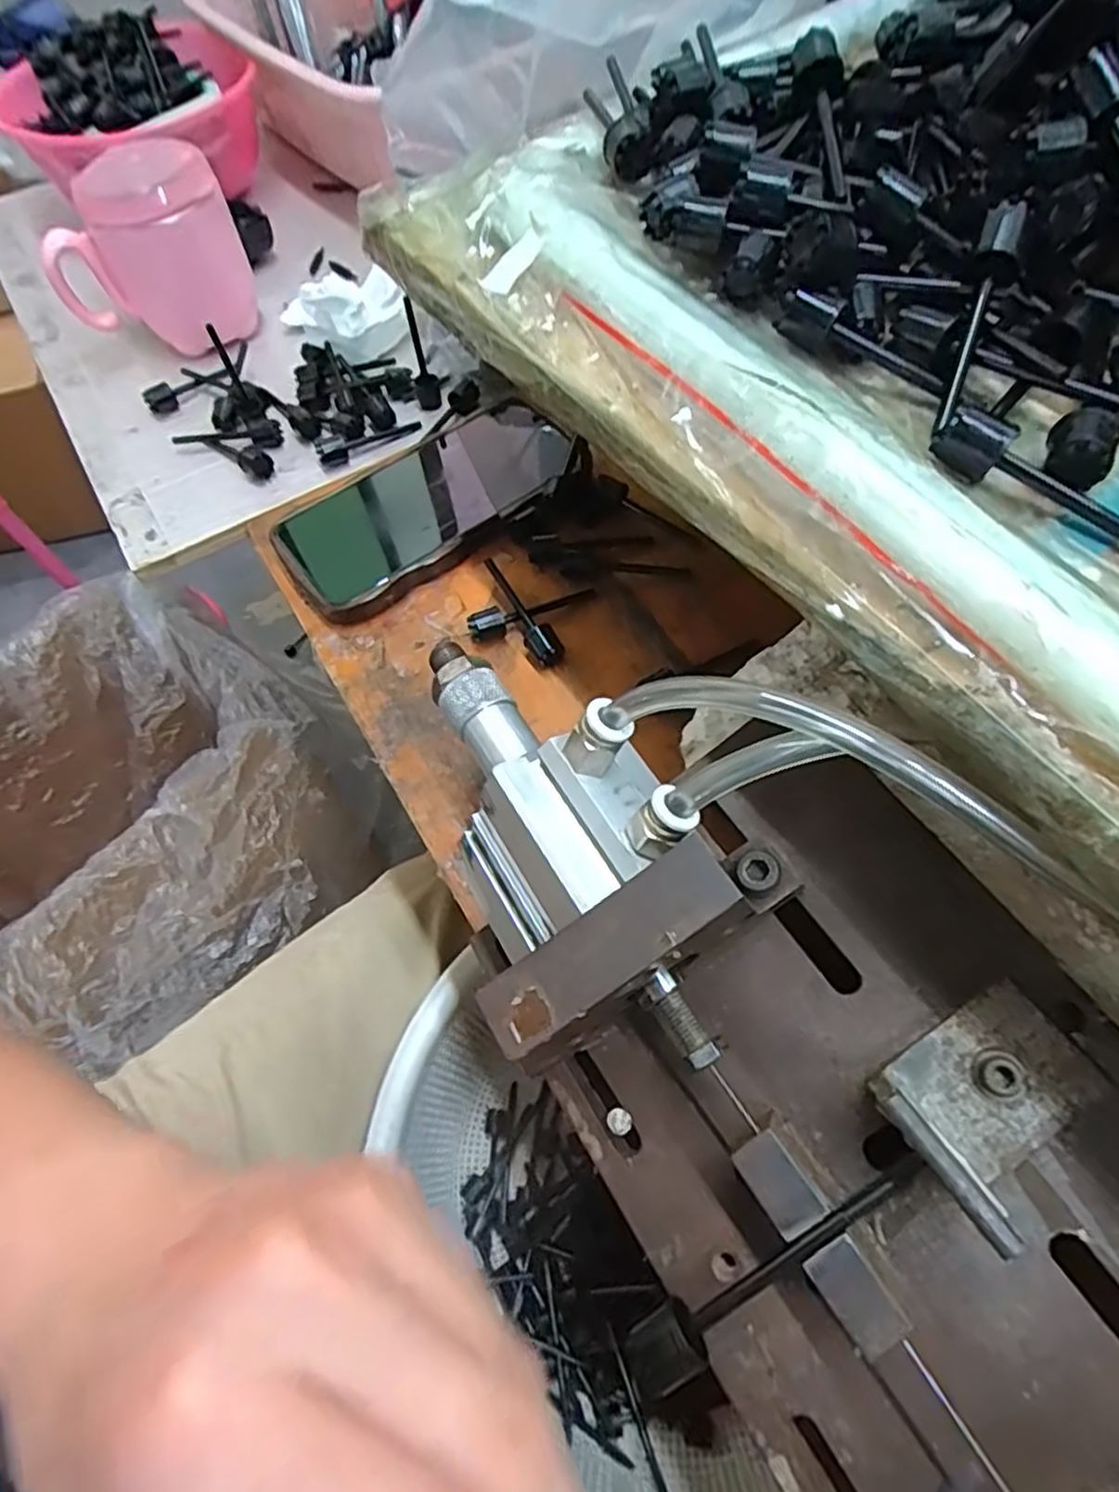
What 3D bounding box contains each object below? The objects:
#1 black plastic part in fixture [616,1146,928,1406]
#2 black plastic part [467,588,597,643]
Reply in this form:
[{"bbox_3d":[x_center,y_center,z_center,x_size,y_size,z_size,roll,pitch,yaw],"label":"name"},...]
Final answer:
[{"bbox_3d":[0.055,0.131,0.177,0.088,0.007,0.014,-36,65,1],"label":"black plastic part in fixture"},{"bbox_3d":[-0.012,-0.066,0.341,0.064,0.013,0.012,-22,63,-8],"label":"black plastic part"}]

